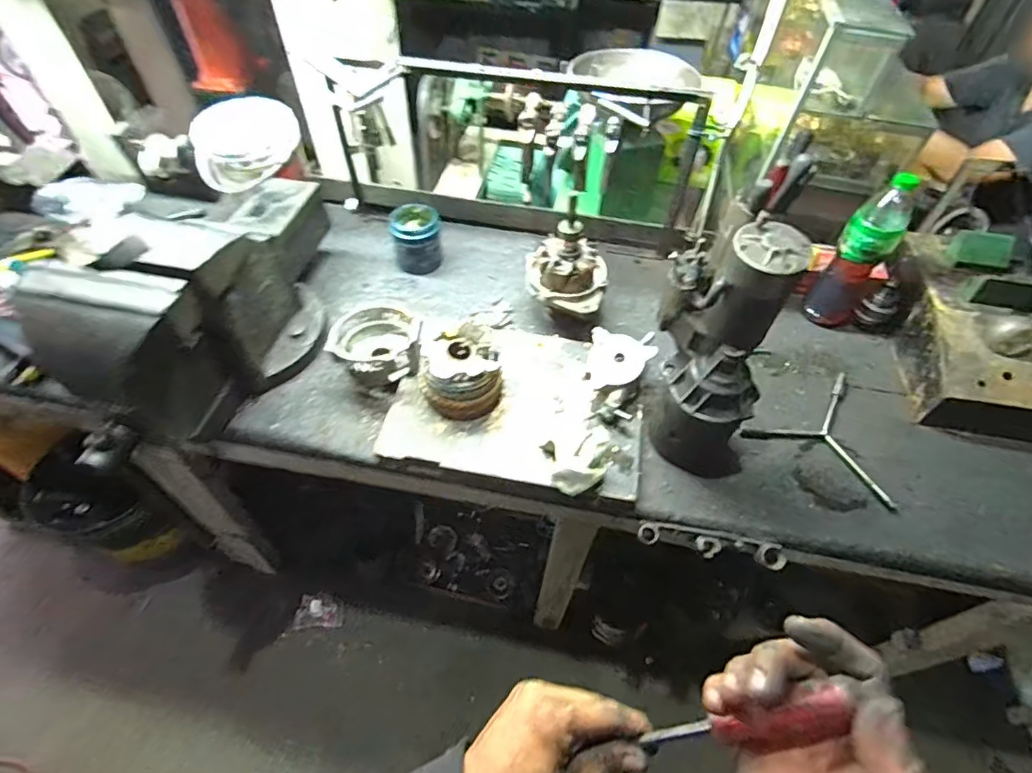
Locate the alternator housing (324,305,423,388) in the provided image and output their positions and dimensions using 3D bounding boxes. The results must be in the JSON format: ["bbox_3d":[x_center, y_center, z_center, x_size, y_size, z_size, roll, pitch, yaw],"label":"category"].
[{"bbox_3d":[-0.225,-0.061,0.851,0.139,0.078,0.138,-3,54,-4],"label":"alternator housing"}]

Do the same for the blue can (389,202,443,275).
[{"bbox_3d":[-0.194,-0.288,1.020,0.096,0.093,0.102,-3,54,-4],"label":"blue can"}]

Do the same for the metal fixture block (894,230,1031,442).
[{"bbox_3d":[0.752,-0.091,0.842,0.186,0.149,0.322,10,54,5],"label":"metal fixture block"}]

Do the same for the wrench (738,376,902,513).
[{"bbox_3d":[0.501,0.056,0.815,0.223,0.020,0.201,29,58,18],"label":"wrench"}]

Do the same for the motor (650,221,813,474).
[{"bbox_3d":[0.246,-0.032,0.665,0.160,0.352,0.108,21,56,13],"label":"motor"}]

